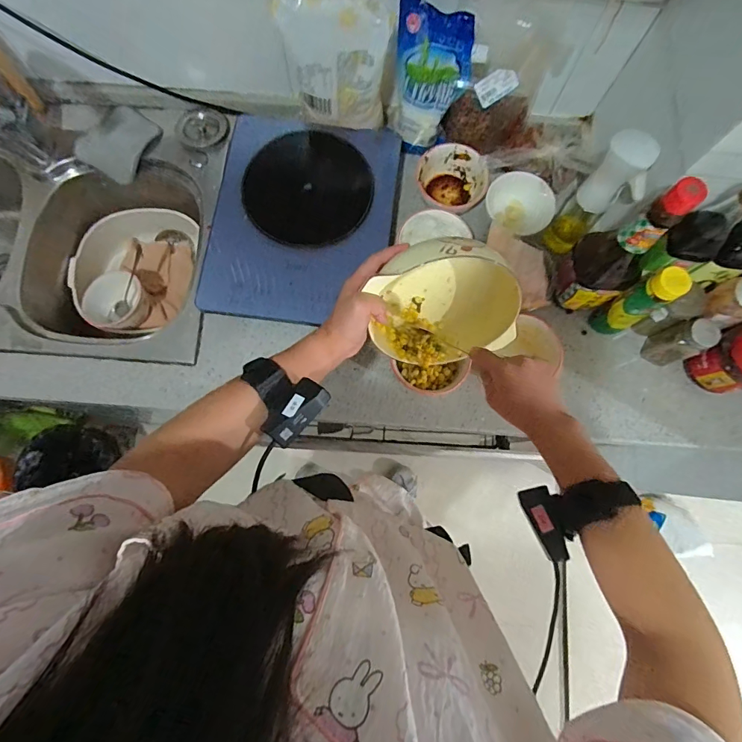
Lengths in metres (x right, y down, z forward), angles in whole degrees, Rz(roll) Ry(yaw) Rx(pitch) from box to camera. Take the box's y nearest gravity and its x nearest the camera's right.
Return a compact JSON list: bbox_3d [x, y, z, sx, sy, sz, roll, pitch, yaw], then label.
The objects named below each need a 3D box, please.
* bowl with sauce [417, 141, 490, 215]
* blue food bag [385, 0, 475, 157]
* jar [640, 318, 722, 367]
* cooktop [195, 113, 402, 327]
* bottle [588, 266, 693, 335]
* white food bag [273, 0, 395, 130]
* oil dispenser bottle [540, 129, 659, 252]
[{"bbox_3d":[0.135,-0.319,0.708,0.115,0.057,0.104,25,78,4],"label":"bowl with sauce"},{"bbox_3d":[0.086,-0.437,0.638,0.112,0.192,0.080,11,78,1],"label":"blue food bag"},{"bbox_3d":[0.459,-0.043,0.627,0.050,0.116,0.049,0,78,-1],"label":"jar"},{"bbox_3d":[-0.106,-0.239,0.687,0.274,0.065,0.343,7,78,0],"label":"cooktop"},{"bbox_3d":[0.385,-0.096,0.609,0.048,0.163,0.047,-28,80,-7],"label":"bottle"},{"bbox_3d":[-0.050,-0.437,0.617,0.150,0.171,0.057,0,78,-1],"label":"white food bag"},{"bbox_3d":[0.324,-0.241,0.610,0.055,0.215,0.073,-43,82,-9],"label":"oil dispenser bottle"}]

